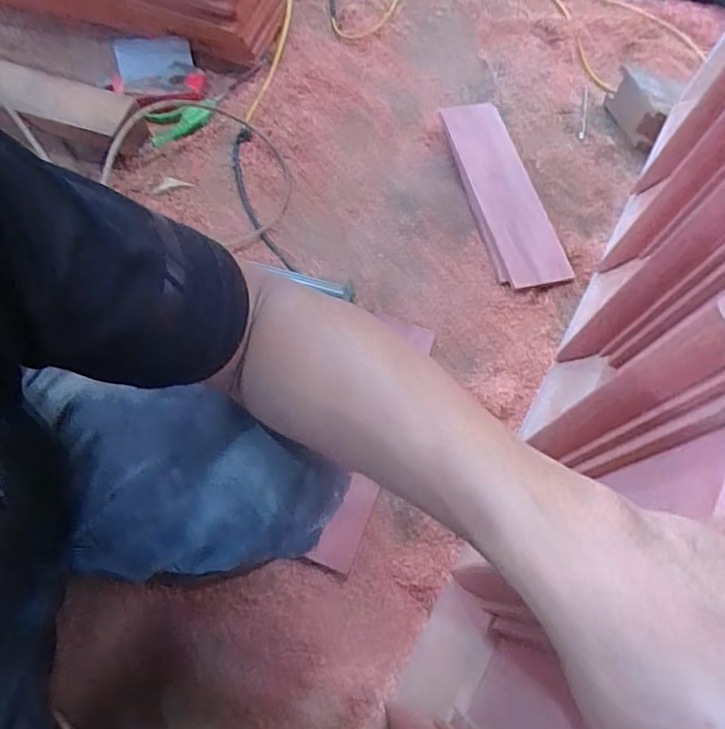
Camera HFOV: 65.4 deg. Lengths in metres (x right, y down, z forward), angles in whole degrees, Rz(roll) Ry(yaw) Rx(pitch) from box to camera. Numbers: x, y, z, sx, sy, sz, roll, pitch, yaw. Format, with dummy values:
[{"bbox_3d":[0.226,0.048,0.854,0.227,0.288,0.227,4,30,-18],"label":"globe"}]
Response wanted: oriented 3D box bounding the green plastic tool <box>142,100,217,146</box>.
[{"bbox_3d":[-0.296,-0.400,0.930,0.113,0.033,0.051,-12,68,-7],"label":"green plastic tool"}]

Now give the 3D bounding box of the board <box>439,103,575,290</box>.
[{"bbox_3d":[0.230,-0.283,0.910,0.122,0.022,0.361,-12,67,-7],"label":"board"}]

